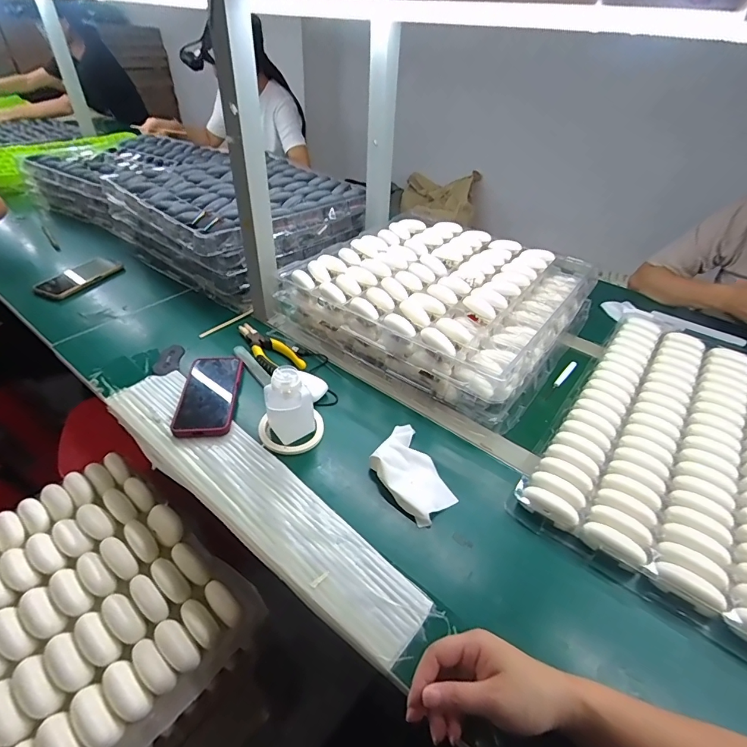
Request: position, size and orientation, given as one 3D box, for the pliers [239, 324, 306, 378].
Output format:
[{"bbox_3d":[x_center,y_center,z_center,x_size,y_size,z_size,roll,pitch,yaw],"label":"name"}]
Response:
[{"bbox_3d":[-0.190,-0.043,0.745,0.059,0.026,0.170,-27,51,-30],"label":"pliers"}]

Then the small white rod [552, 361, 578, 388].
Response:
[{"bbox_3d":[0.344,0.001,0.748,0.014,0.011,0.081,33,50,28],"label":"small white rod"}]

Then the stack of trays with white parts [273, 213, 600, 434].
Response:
[{"bbox_3d":[0.130,-0.148,0.819,0.485,0.121,0.438,28,47,24],"label":"stack of trays with white parts"}]

